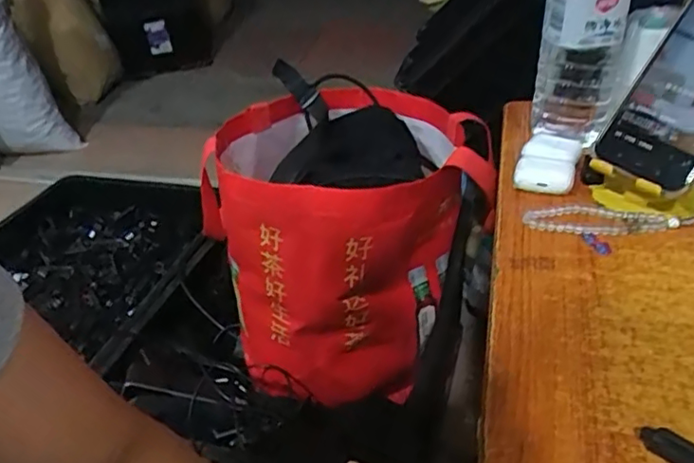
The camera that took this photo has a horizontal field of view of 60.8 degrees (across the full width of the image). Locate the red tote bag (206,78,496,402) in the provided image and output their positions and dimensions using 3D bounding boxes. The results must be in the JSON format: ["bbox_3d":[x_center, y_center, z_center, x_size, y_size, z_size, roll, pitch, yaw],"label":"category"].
[{"bbox_3d":[-0.006,0.002,0.754,0.275,0.282,0.304,16,39,27],"label":"red tote bag"}]

